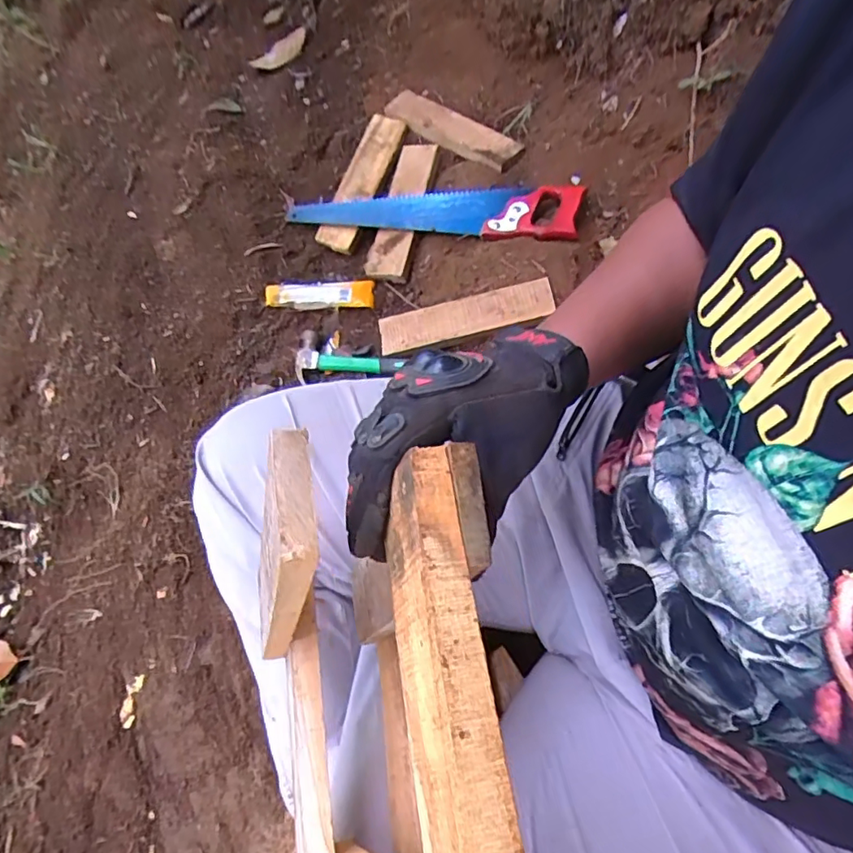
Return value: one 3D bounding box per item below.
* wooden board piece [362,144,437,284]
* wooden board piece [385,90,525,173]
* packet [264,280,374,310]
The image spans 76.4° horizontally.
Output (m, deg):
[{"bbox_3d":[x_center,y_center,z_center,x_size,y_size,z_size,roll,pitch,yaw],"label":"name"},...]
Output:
[{"bbox_3d":[-0.041,-0.345,0.864,0.069,0.032,0.246,11,77,7],"label":"wooden board piece"},{"bbox_3d":[0.042,-0.489,0.896,0.261,0.024,0.066,38,68,21],"label":"wooden board piece"},{"bbox_3d":[-0.168,-0.210,0.841,0.171,0.023,0.049,1,60,2],"label":"packet"}]

